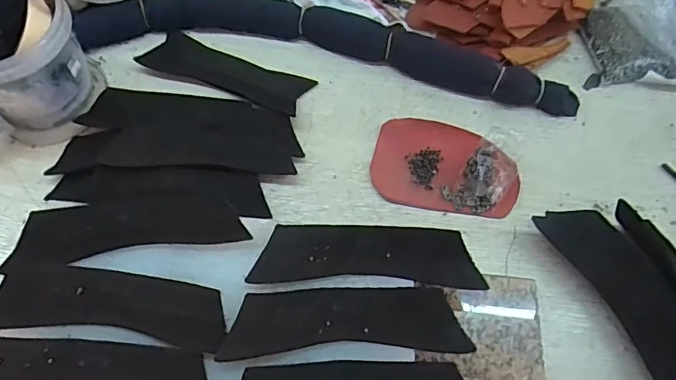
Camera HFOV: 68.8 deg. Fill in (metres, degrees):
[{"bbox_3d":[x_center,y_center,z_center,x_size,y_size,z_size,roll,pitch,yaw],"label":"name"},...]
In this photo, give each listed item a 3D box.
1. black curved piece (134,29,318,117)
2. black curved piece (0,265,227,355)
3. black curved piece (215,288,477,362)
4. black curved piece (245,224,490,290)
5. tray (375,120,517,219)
[{"bbox_3d":[-0.157,-0.170,0.708,0.233,0.015,0.075,22,60,4],"label":"black curved piece"},{"bbox_3d":[-0.226,0.115,0.488,0.230,0.009,0.068,8,64,1],"label":"black curved piece"},{"bbox_3d":[0.008,0.131,0.489,0.232,0.010,0.064,-1,64,-4],"label":"black curved piece"},{"bbox_3d":[0.032,0.069,0.524,0.234,0.010,0.063,2,72,-4],"label":"black curved piece"},{"bbox_3d":[0.143,-0.036,0.649,0.187,0.030,0.127,11,64,3],"label":"tray"}]

